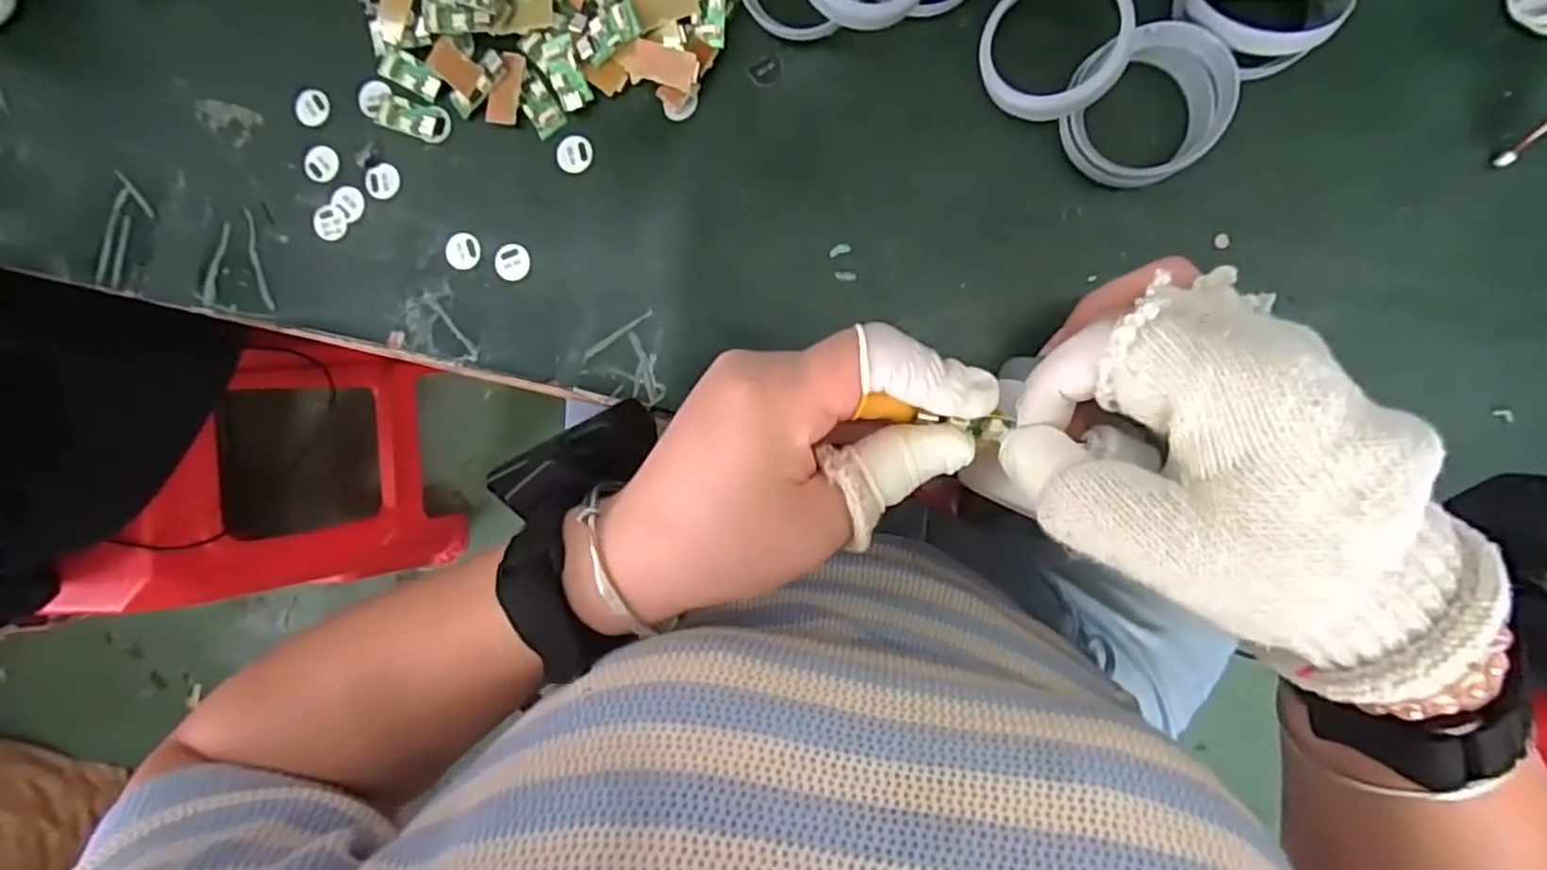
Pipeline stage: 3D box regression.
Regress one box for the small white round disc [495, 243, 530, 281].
[{"bbox_3d":[-0.124,-0.081,0.333,0.017,0.004,0.017,0,94,6],"label":"small white round disc"}]

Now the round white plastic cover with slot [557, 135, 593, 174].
[{"bbox_3d":[-0.093,-0.131,0.330,0.016,0.004,0.017,0,94,6],"label":"round white plastic cover with slot"}]

